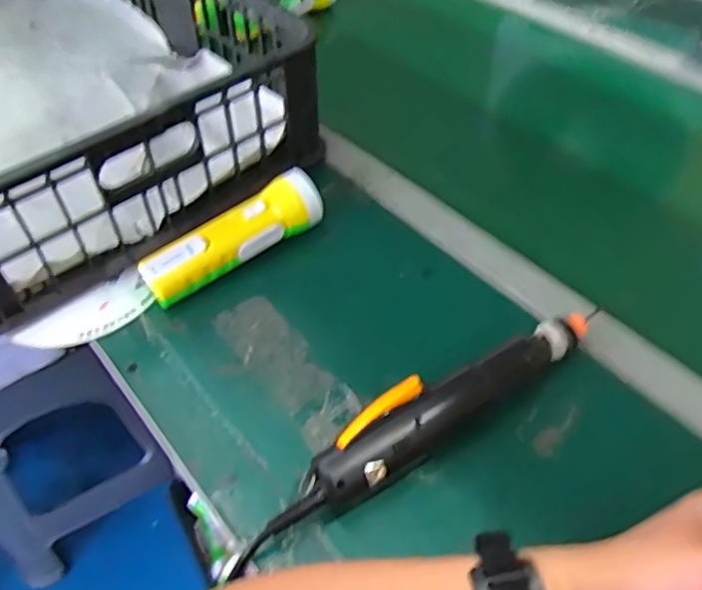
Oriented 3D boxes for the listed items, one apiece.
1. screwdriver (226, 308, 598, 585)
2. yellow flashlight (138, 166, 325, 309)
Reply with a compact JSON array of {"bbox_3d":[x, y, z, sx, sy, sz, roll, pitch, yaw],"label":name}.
[{"bbox_3d":[0.056,0.085,0.424,0.307,0.049,0.041,-30,55,-22],"label":"screwdriver"},{"bbox_3d":[-0.105,-0.054,0.546,0.179,0.044,0.043,-30,55,-23],"label":"yellow flashlight"}]

